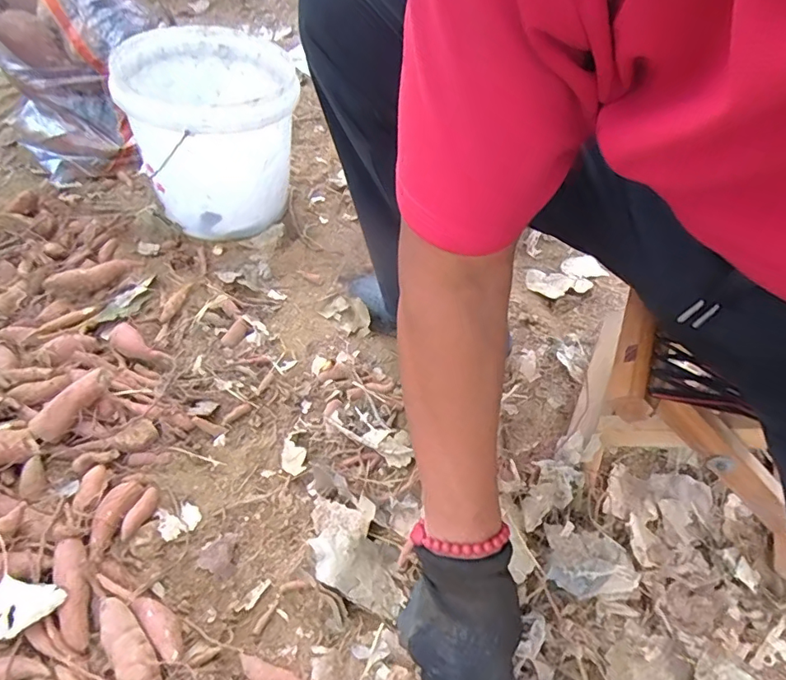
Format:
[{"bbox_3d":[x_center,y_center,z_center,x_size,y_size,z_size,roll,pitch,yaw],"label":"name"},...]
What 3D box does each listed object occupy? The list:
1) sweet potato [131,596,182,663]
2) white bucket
[{"bbox_3d":[-0.195,0.242,0.434,0.062,0.024,0.022,37,56,26],"label":"sweet potato"},{"bbox_3d":[-0.266,-0.307,0.795,0.240,0.227,0.247,-14,51,-15],"label":"white bucket"}]

